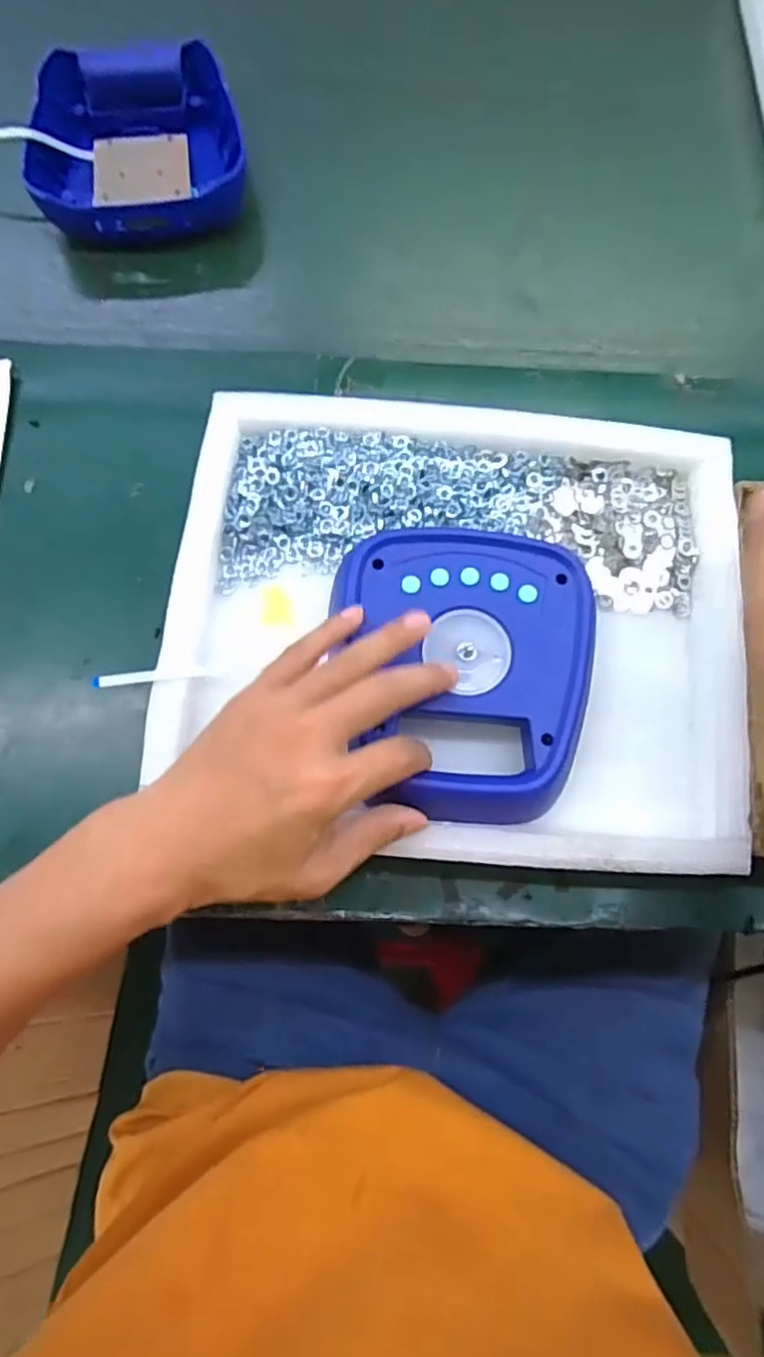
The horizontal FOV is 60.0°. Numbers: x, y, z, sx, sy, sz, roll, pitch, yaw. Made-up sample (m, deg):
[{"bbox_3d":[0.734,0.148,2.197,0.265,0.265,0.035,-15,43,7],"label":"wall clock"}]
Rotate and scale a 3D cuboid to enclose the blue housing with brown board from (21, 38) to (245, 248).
[{"bbox_3d":[-0.200,-0.434,0.547,0.160,0.044,0.183,-9,76,-3],"label":"blue housing with brown board"}]

